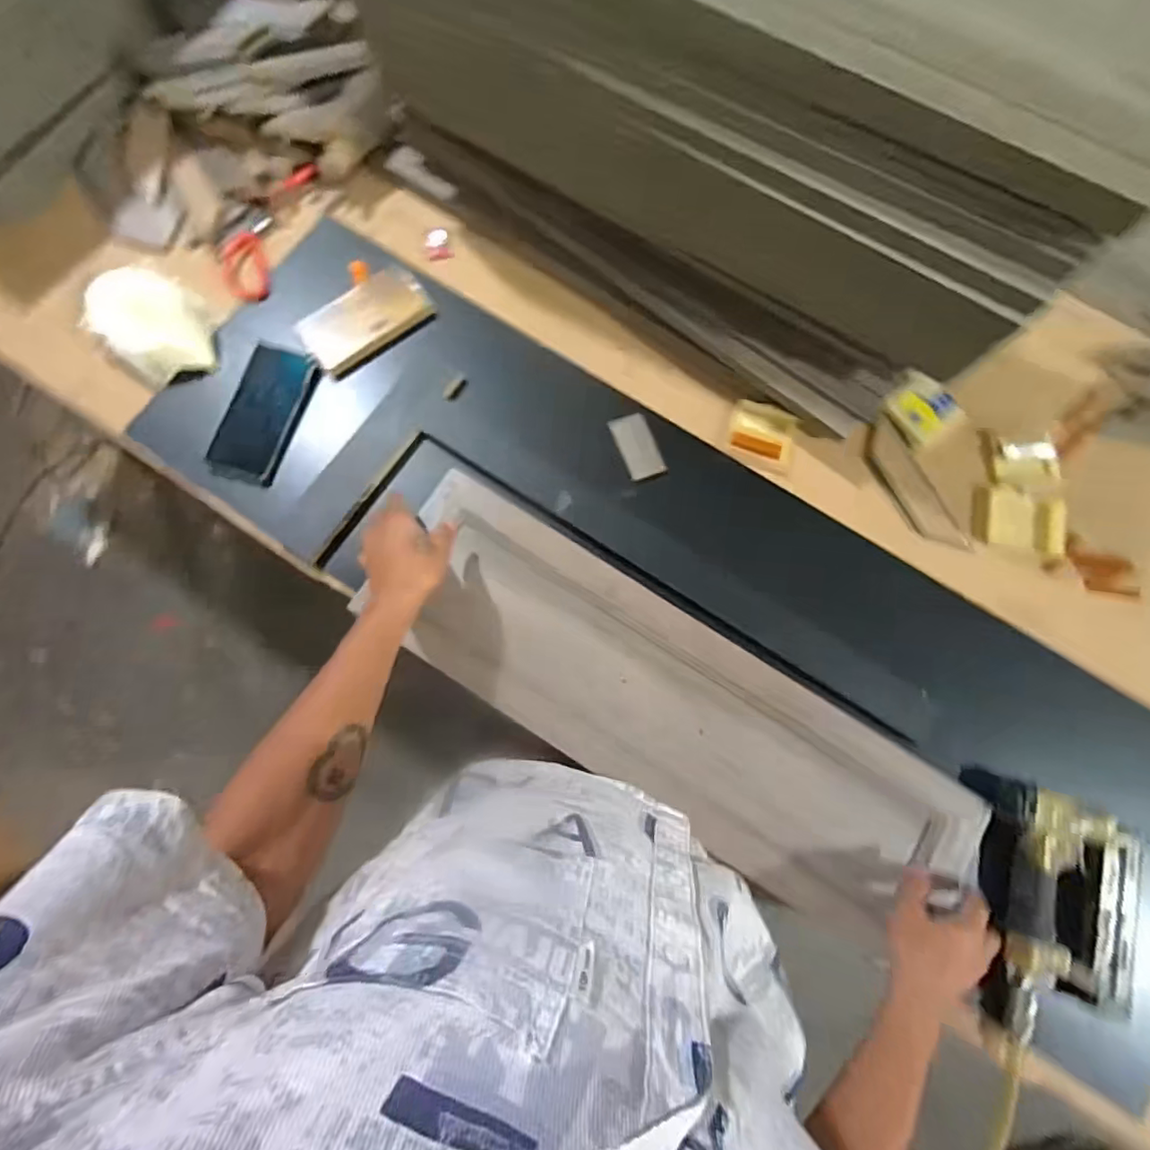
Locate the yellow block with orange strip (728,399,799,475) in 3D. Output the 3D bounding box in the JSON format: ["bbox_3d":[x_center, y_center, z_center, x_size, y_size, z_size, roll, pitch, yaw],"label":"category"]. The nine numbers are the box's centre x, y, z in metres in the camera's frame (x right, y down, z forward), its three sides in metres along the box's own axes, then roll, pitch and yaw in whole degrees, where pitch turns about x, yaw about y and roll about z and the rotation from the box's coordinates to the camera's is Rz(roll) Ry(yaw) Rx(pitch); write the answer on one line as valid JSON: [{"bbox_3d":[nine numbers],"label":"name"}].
[{"bbox_3d":[0.224,-0.168,0.692,0.075,0.011,0.080,16,79,2],"label":"yellow block with orange strip"}]

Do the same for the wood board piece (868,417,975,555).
[{"bbox_3d":[0.403,-0.104,0.686,0.048,0.015,0.176,-27,81,-6],"label":"wood board piece"}]

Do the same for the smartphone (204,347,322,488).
[{"bbox_3d":[-0.361,-0.185,0.669,0.077,0.014,0.160,18,79,2],"label":"smartphone"}]

